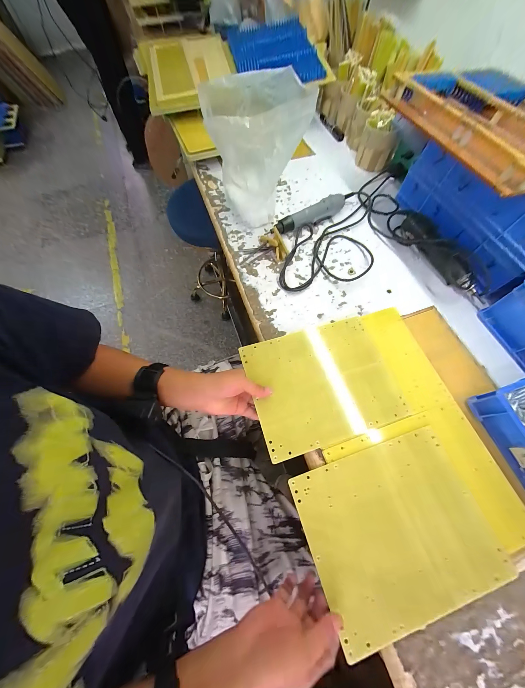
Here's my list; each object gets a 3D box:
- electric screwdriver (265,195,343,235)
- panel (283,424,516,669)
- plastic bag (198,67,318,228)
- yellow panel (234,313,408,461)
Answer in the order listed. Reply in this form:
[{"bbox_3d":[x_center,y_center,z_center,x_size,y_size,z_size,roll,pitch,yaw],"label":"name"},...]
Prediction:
[{"bbox_3d":[0.112,-0.303,0.558,0.214,0.033,0.035,-29,69,-12],"label":"electric screwdriver"},{"bbox_3d":[0.183,0.248,0.320,0.239,0.010,0.190,-16,67,-7],"label":"panel"},{"bbox_3d":[-0.003,-0.386,0.484,0.177,0.238,0.132,5,66,2],"label":"plastic bag"},{"bbox_3d":[0.103,0.063,0.401,0.241,0.009,0.193,-16,67,-7],"label":"yellow panel"}]

